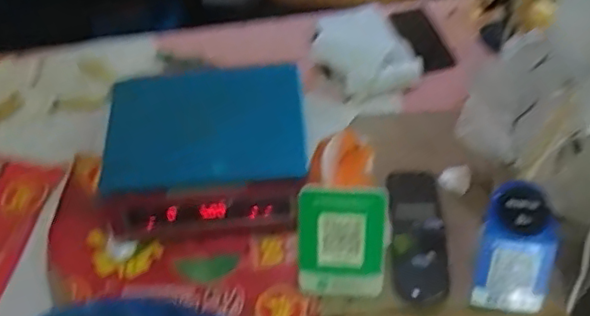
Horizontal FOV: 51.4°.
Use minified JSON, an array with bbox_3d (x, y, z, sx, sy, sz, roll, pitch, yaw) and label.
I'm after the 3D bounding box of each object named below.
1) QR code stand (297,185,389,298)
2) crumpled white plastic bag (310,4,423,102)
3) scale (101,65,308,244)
[{"bbox_3d":[0.063,0.116,0.822,0.117,0.144,0.095,0,55,4],"label":"QR code stand"},{"bbox_3d":[0.127,-0.190,1.097,0.171,0.047,0.193,-23,56,-12],"label":"crumpled white plastic bag"},{"bbox_3d":[-0.138,-0.020,0.945,0.298,0.098,0.264,-5,54,0],"label":"scale"}]

